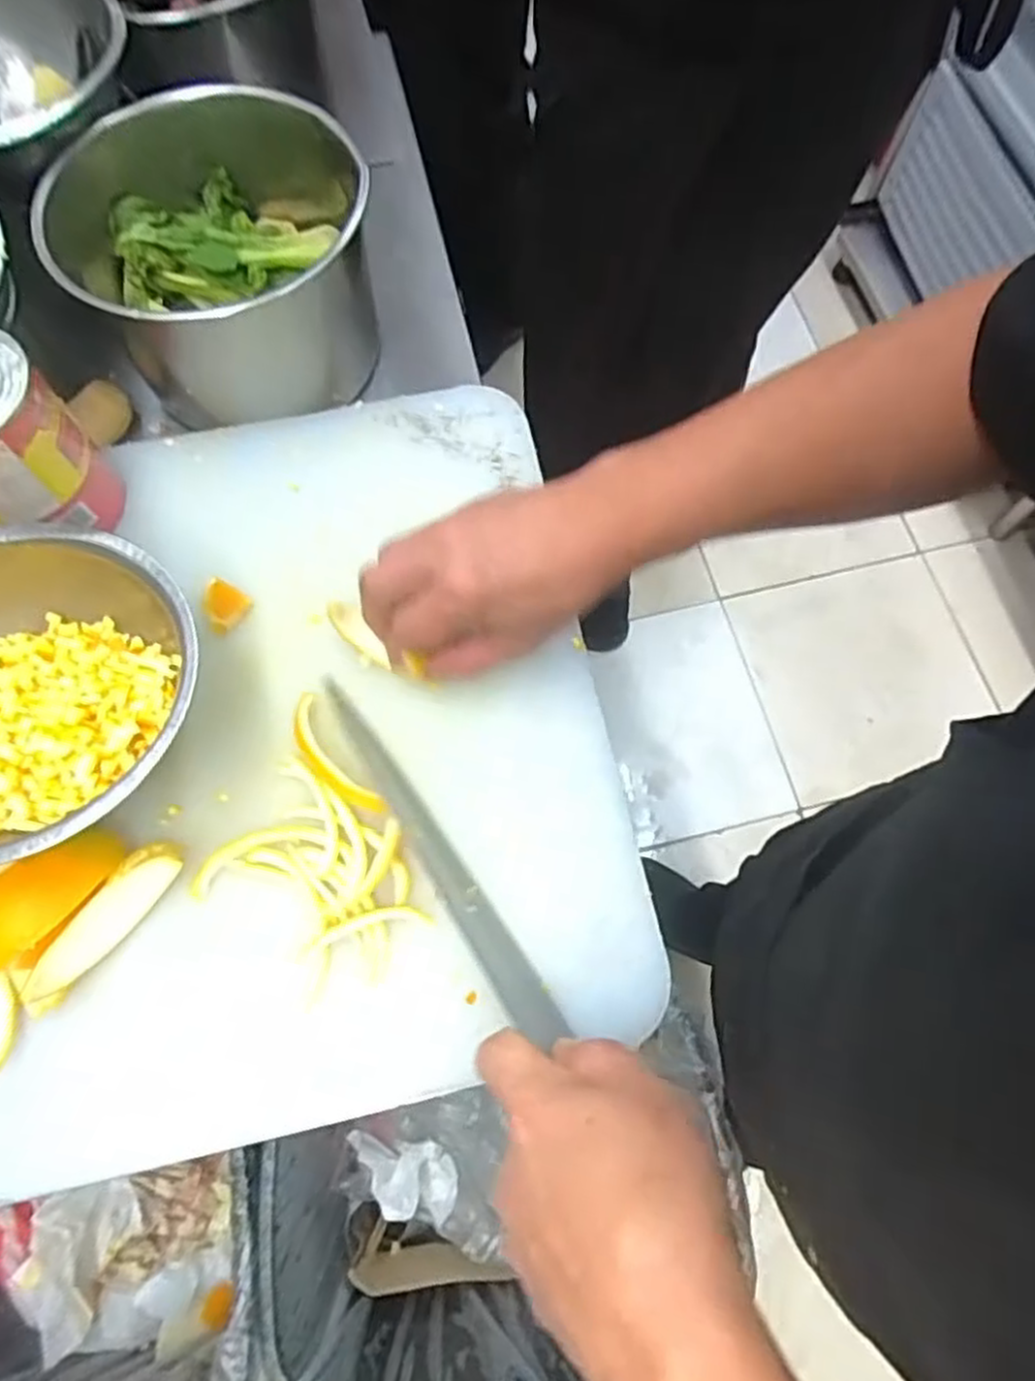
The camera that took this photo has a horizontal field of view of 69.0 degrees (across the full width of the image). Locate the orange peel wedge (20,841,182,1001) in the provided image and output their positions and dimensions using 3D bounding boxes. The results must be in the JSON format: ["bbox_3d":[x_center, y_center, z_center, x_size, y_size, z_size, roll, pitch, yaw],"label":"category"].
[{"bbox_3d":[-0.196,0.108,0.359,0.022,0.023,0.080,33,74,11],"label":"orange peel wedge"}]

